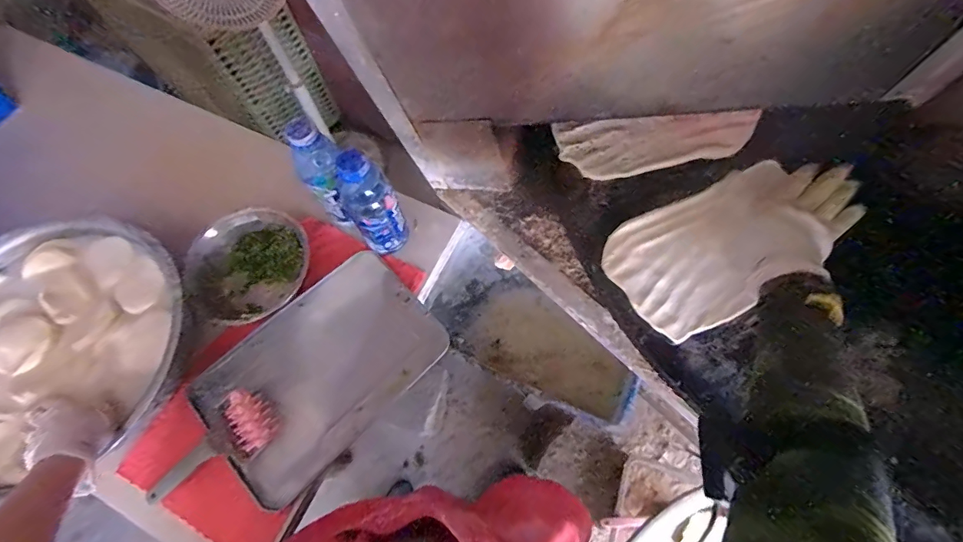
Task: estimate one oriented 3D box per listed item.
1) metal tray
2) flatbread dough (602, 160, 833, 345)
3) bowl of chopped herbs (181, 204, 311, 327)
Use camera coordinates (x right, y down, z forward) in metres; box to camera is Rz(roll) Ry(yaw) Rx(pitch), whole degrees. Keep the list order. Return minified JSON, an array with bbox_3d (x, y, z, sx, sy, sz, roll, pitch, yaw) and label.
[{"bbox_3d":[-0.233,0.139,0.644,0.326,0.024,0.227,-42,72,-13],"label":"metal tray"},{"bbox_3d":[0.253,-0.018,0.499,0.197,0.013,0.143,-27,74,4],"label":"flatbread dough"},{"bbox_3d":[-0.364,-0.007,0.686,0.158,0.054,0.185,22,70,11],"label":"bowl of chopped herbs"}]

